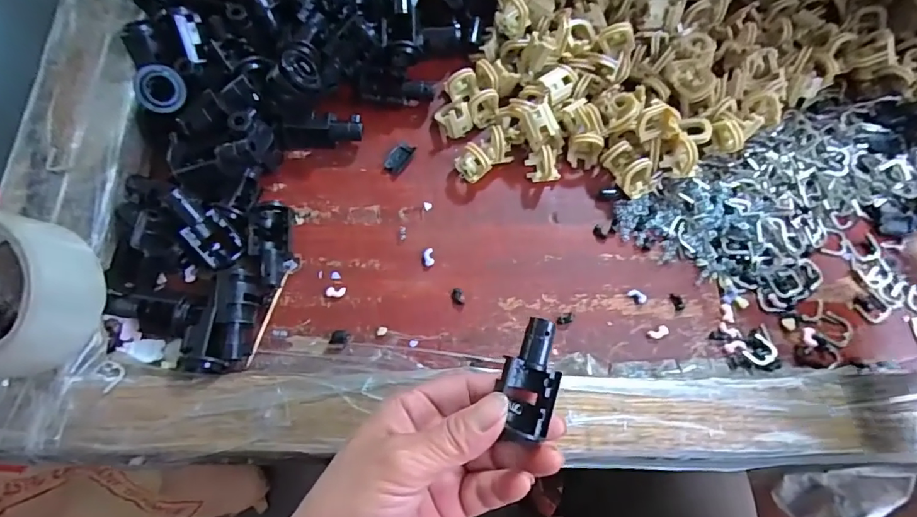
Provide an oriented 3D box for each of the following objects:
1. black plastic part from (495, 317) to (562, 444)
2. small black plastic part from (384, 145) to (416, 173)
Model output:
[{"bbox_3d":[0.032,0.054,0.223,0.025,0.019,0.053,7,89,1],"label":"black plastic part"},{"bbox_3d":[-0.041,-0.071,0.345,0.011,0.006,0.024,33,75,12],"label":"small black plastic part"}]

